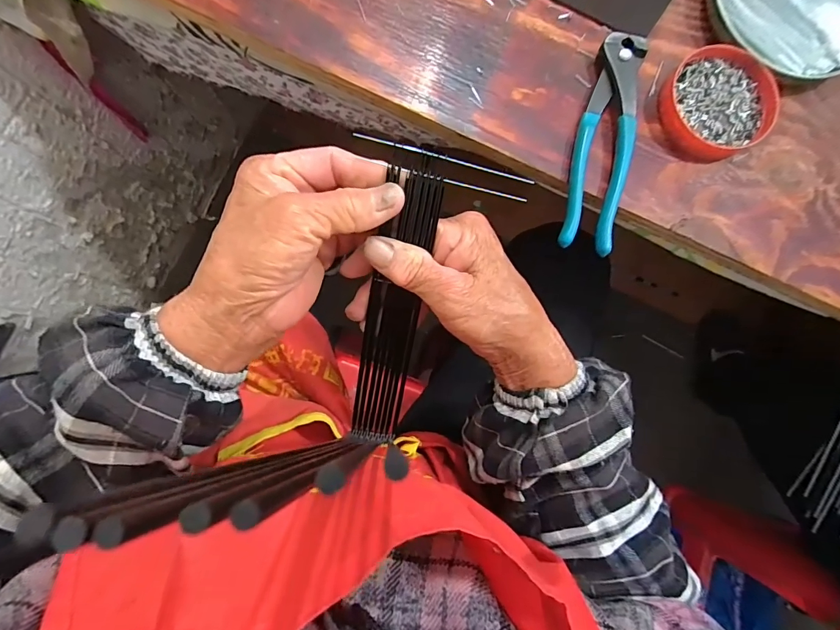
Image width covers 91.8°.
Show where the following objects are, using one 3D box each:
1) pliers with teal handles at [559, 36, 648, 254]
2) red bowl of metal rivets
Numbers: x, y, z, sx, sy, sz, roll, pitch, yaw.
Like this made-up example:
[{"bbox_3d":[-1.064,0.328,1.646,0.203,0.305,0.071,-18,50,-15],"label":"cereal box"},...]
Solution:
[{"bbox_3d":[0.136,-0.127,0.302,0.039,0.016,0.165,15,84,-2],"label":"pliers with teal handles"},{"bbox_3d":[0.224,-0.161,0.309,0.080,0.017,0.079,0,84,-3],"label":"red bowl of metal rivets"}]

